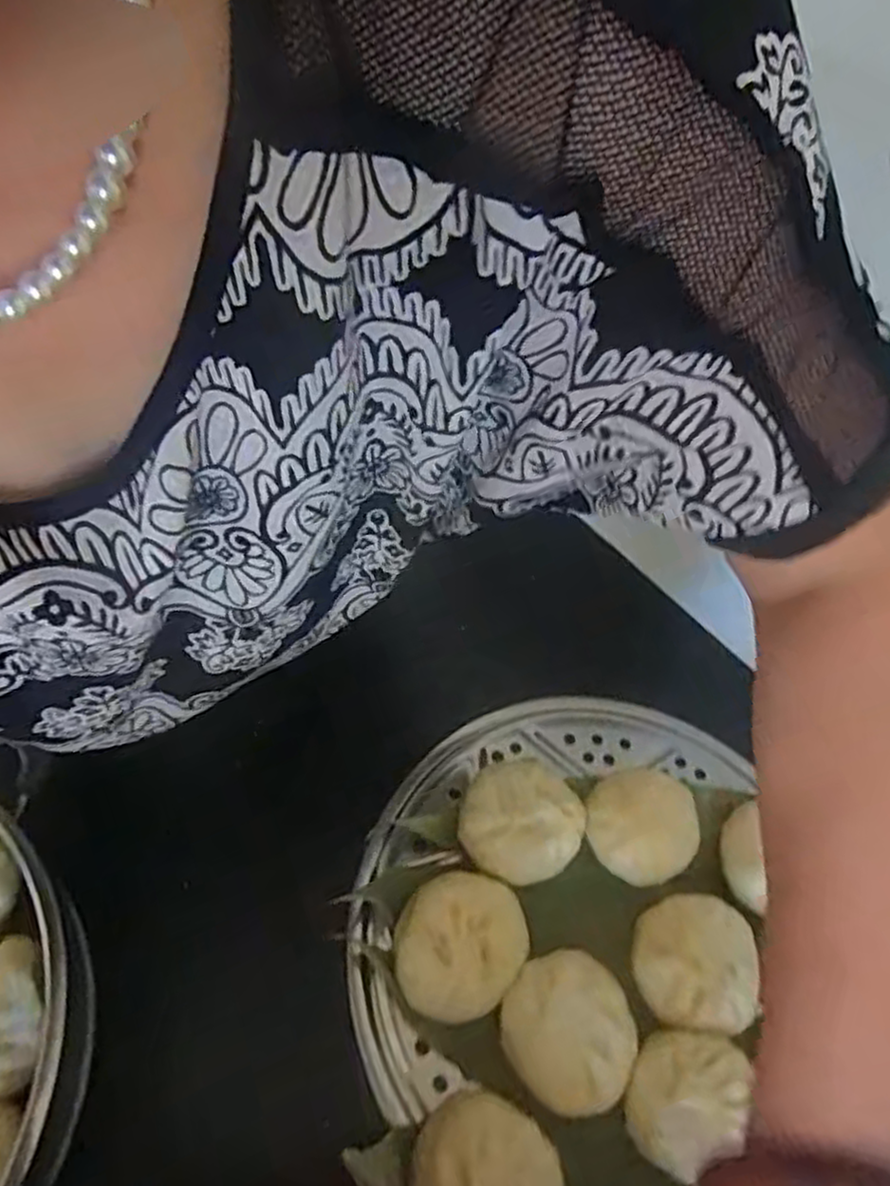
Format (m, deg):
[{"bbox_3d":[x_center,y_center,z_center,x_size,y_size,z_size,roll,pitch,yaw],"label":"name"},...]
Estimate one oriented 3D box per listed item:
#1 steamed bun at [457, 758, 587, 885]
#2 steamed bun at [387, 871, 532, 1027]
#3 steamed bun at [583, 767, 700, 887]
[{"bbox_3d":[0.045,0.141,0.449,0.072,0.046,0.070,2,58,-3],"label":"steamed bun"},{"bbox_3d":[0.009,0.197,0.409,0.074,0.037,0.068,2,58,-3],"label":"steamed bun"},{"bbox_3d":[0.122,0.147,0.459,0.067,0.036,0.064,2,58,-3],"label":"steamed bun"}]

